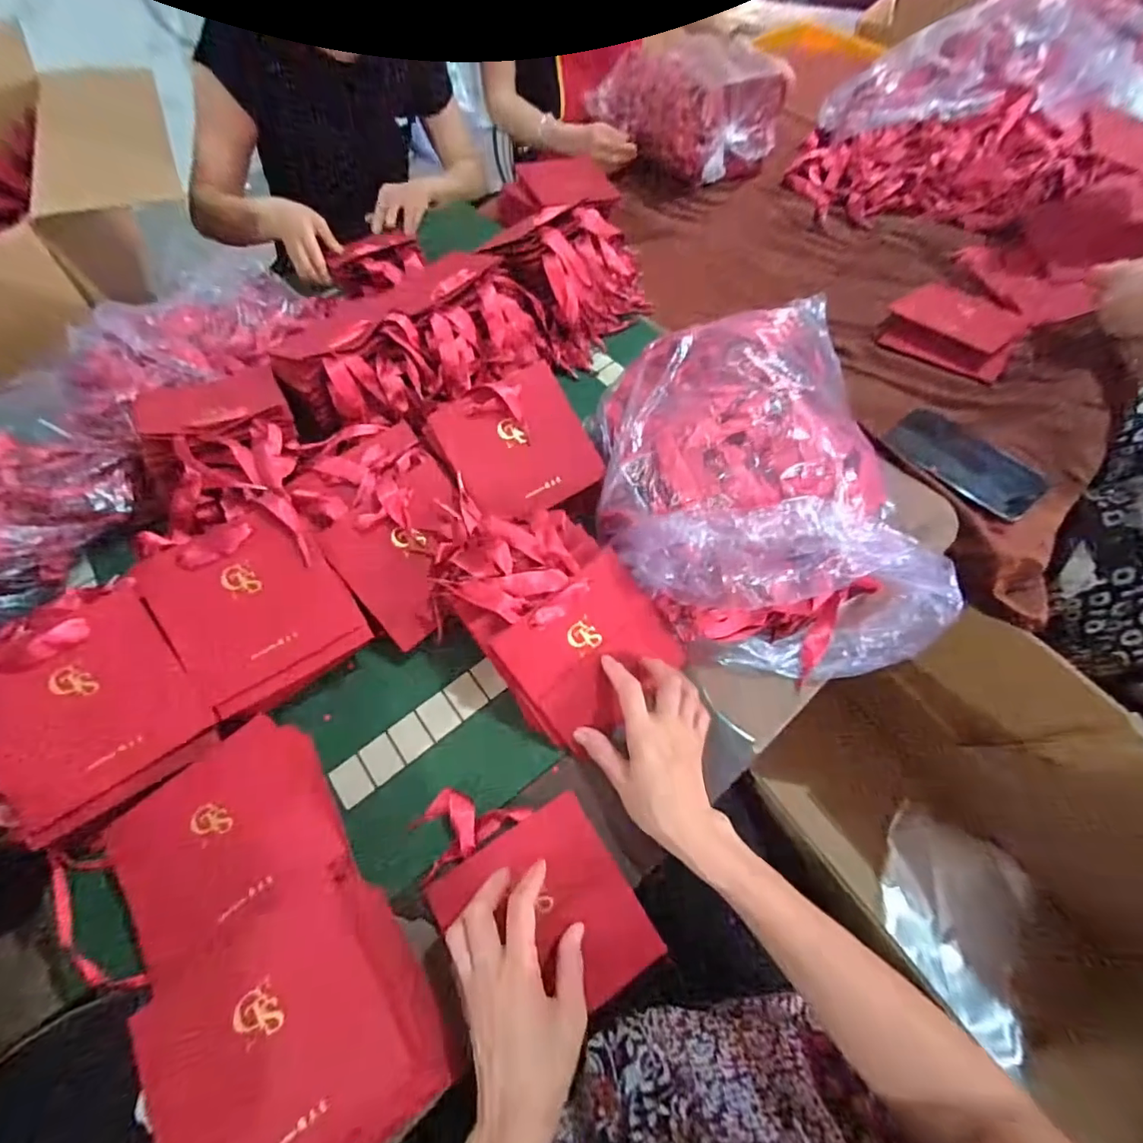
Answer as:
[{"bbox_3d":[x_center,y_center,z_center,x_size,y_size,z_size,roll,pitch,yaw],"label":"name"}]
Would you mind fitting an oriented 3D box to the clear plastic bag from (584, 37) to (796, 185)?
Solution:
[{"bbox_3d":[0.208,-0.836,0.958,0.184,0.154,0.302,-39,66,-18],"label":"clear plastic bag"}]

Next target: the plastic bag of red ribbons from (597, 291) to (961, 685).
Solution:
[{"bbox_3d":[0.169,-0.098,0.538,0.278,0.136,0.387,-5,60,-1],"label":"plastic bag of red ribbons"}]

